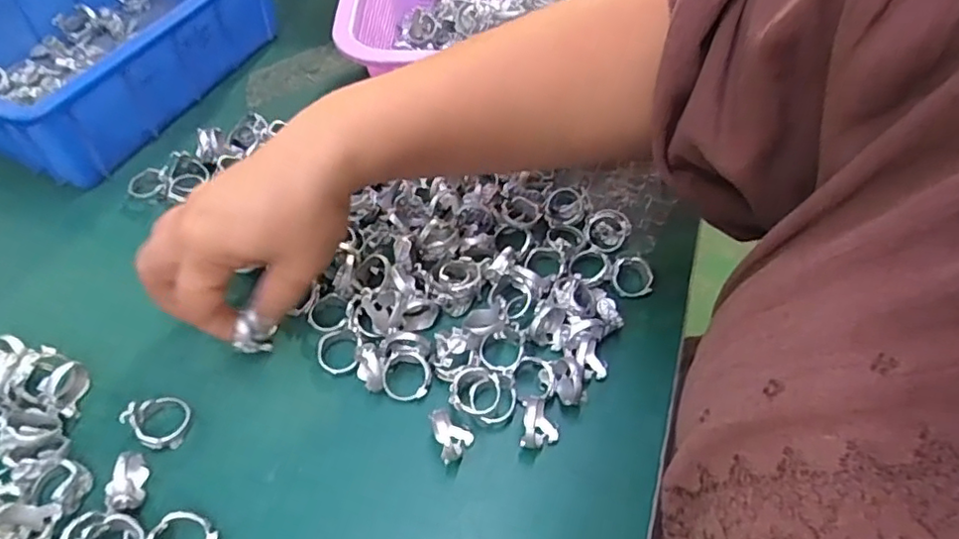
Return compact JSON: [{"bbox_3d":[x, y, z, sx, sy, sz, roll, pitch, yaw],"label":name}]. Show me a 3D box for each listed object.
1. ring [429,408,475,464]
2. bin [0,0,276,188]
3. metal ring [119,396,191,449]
[{"bbox_3d":[-0.013,0.082,0.297,0.019,0.013,0.029,-15,54,-14],"label":"ring"},{"bbox_3d":[-0.291,-0.177,0.449,0.170,0.072,0.239,23,54,15],"label":"bin"},{"bbox_3d":[-0.160,0.075,0.296,0.028,0.016,0.026,1,51,-2],"label":"metal ring"}]

